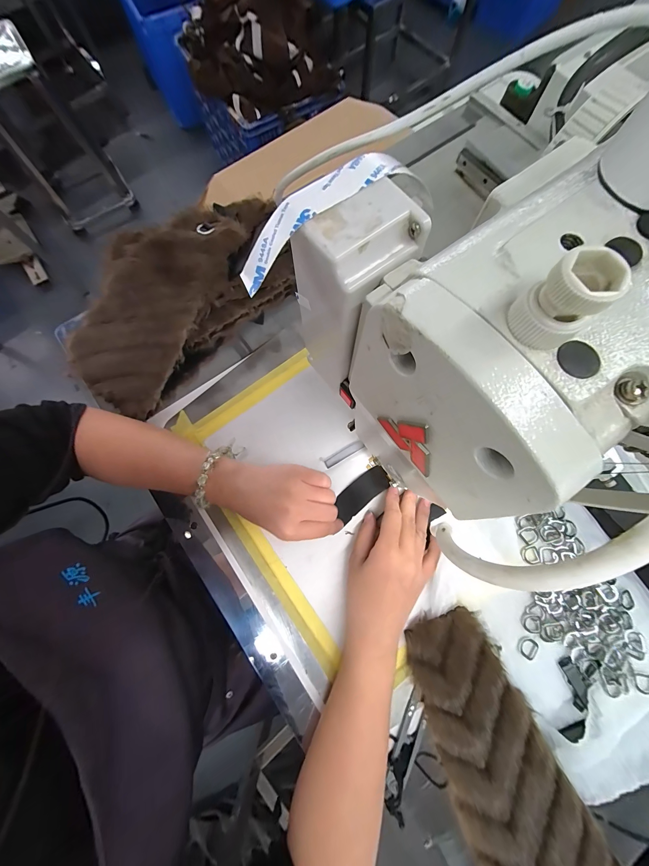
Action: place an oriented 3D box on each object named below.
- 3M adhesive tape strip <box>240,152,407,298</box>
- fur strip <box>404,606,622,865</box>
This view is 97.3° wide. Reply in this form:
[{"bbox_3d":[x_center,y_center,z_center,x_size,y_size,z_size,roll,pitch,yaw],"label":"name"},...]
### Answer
[{"bbox_3d":[-0.005,-0.095,0.124,0.084,0.014,0.014,-37,79,5],"label":"3M adhesive tape strip"},{"bbox_3d":[0.166,0.309,0.264,0.107,0.021,0.263,-21,78,-5],"label":"fur strip"}]

